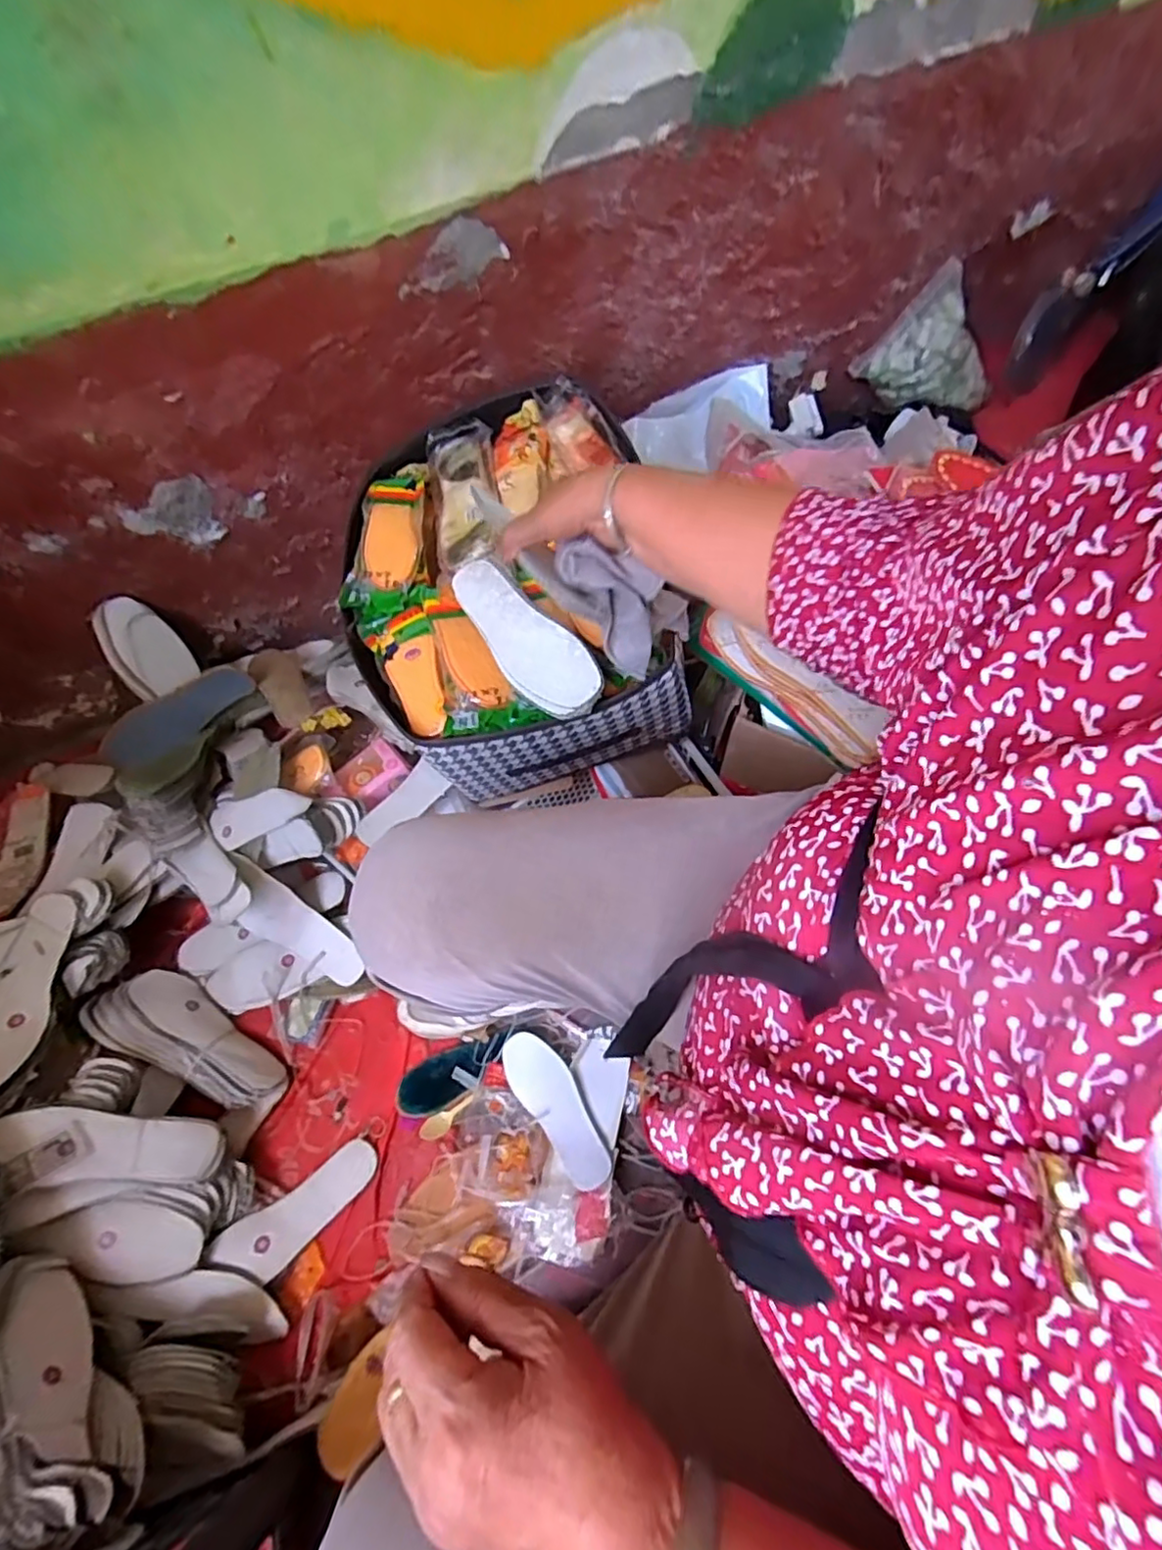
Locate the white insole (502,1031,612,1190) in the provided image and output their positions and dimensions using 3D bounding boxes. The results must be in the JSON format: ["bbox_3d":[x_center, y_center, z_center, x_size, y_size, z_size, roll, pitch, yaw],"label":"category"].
[{"bbox_3d":[-0.027,0.371,0.703,0.061,0.008,0.173,-32,64,-21],"label":"white insole"}]

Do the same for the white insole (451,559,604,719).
[{"bbox_3d":[-0.064,-0.139,0.616,0.073,0.010,0.227,-45,63,1],"label":"white insole"}]

